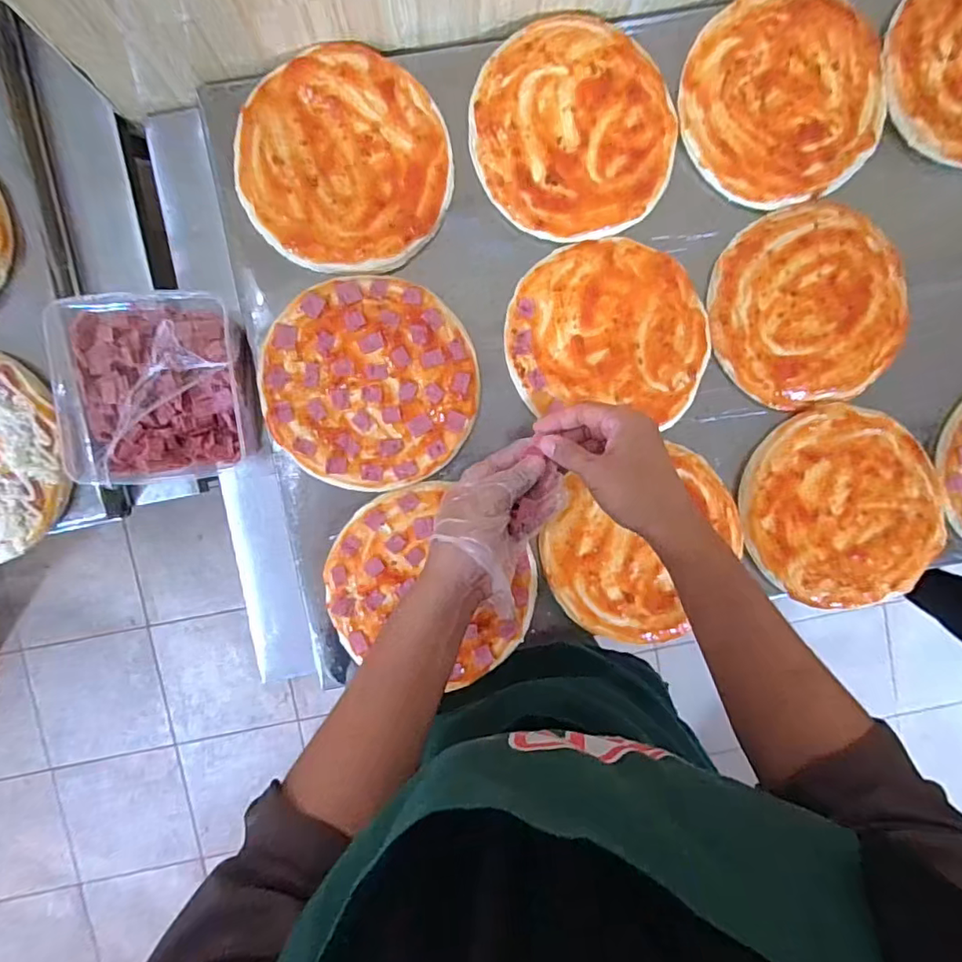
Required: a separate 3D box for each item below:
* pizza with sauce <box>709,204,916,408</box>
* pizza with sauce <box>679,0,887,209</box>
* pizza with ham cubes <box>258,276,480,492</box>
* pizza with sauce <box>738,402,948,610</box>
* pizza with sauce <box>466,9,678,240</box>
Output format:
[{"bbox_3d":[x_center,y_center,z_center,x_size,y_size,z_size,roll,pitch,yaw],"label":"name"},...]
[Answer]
[{"bbox_3d":[0.330,-0.172,0.554,0.183,0.021,0.195,0,94,-2],"label":"pizza with sauce"},{"bbox_3d":[0.296,-0.374,0.530,0.191,0.013,0.188,-13,94,-1],"label":"pizza with sauce"},{"bbox_3d":[-0.106,-0.094,0.528,0.199,0.016,0.194,0,94,-2],"label":"pizza with ham cubes"},{"bbox_3d":[0.373,0.031,0.568,0.209,0.021,0.191,0,94,-2],"label":"pizza with sauce"},{"bbox_3d":[0.091,-0.338,0.525,0.194,0.012,0.188,32,92,-4],"label":"pizza with sauce"}]

